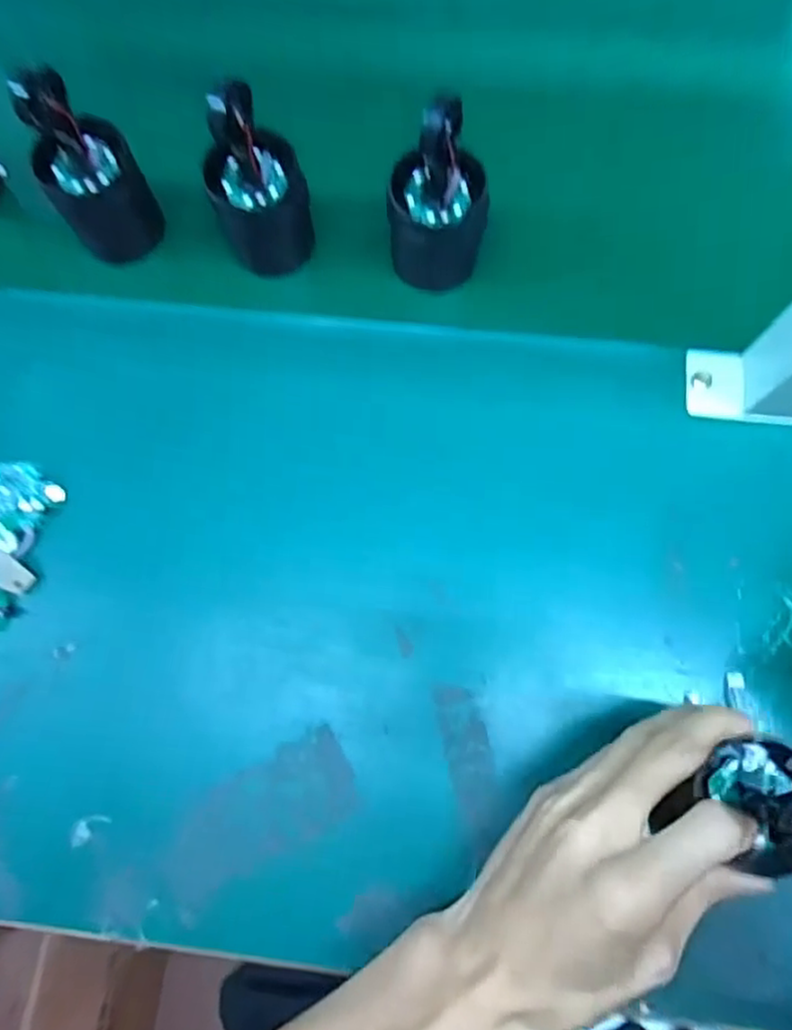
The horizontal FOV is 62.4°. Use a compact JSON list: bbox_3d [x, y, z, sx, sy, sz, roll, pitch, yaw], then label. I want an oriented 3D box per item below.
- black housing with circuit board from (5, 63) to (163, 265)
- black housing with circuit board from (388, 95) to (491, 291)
[{"bbox_3d":[-0.177,-0.198,0.380,0.052,0.112,0.048,0,76,1],"label":"black housing with circuit board"},{"bbox_3d":[0.024,-0.175,0.360,0.056,0.101,0.056,11,77,4],"label":"black housing with circuit board"}]

